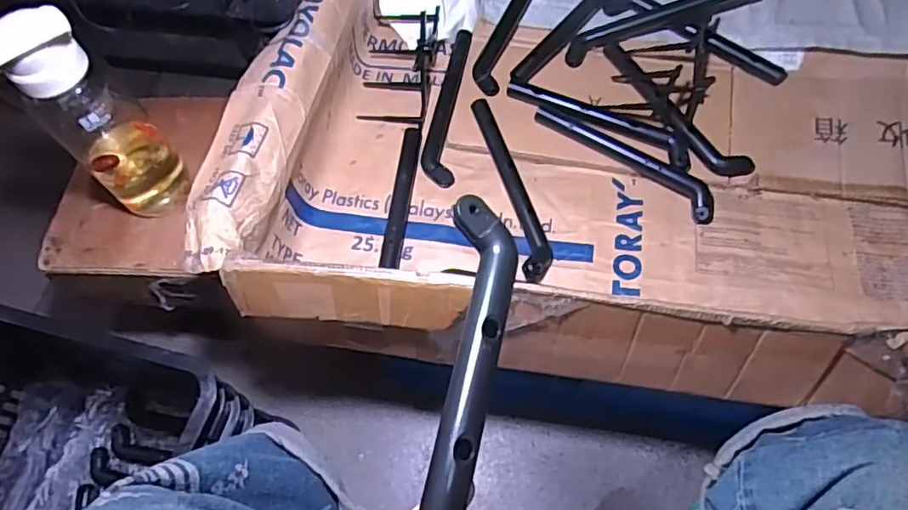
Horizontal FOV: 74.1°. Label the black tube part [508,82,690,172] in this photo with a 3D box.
[{"bbox_3d":[0.183,-0.173,0.757,0.239,0.018,0.047,24,68,14],"label":"black tube part"}]

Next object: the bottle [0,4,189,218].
[{"bbox_3d":[-0.382,-0.144,0.640,0.089,0.274,0.084,36,71,19],"label":"bottle"}]

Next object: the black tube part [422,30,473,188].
[{"bbox_3d":[-0.008,-0.199,0.792,0.039,0.029,0.226,5,64,6],"label":"black tube part"}]

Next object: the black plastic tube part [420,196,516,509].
[{"bbox_3d":[0.002,0.078,0.311,0.033,0.015,0.237,8,64,7],"label":"black plastic tube part"}]

